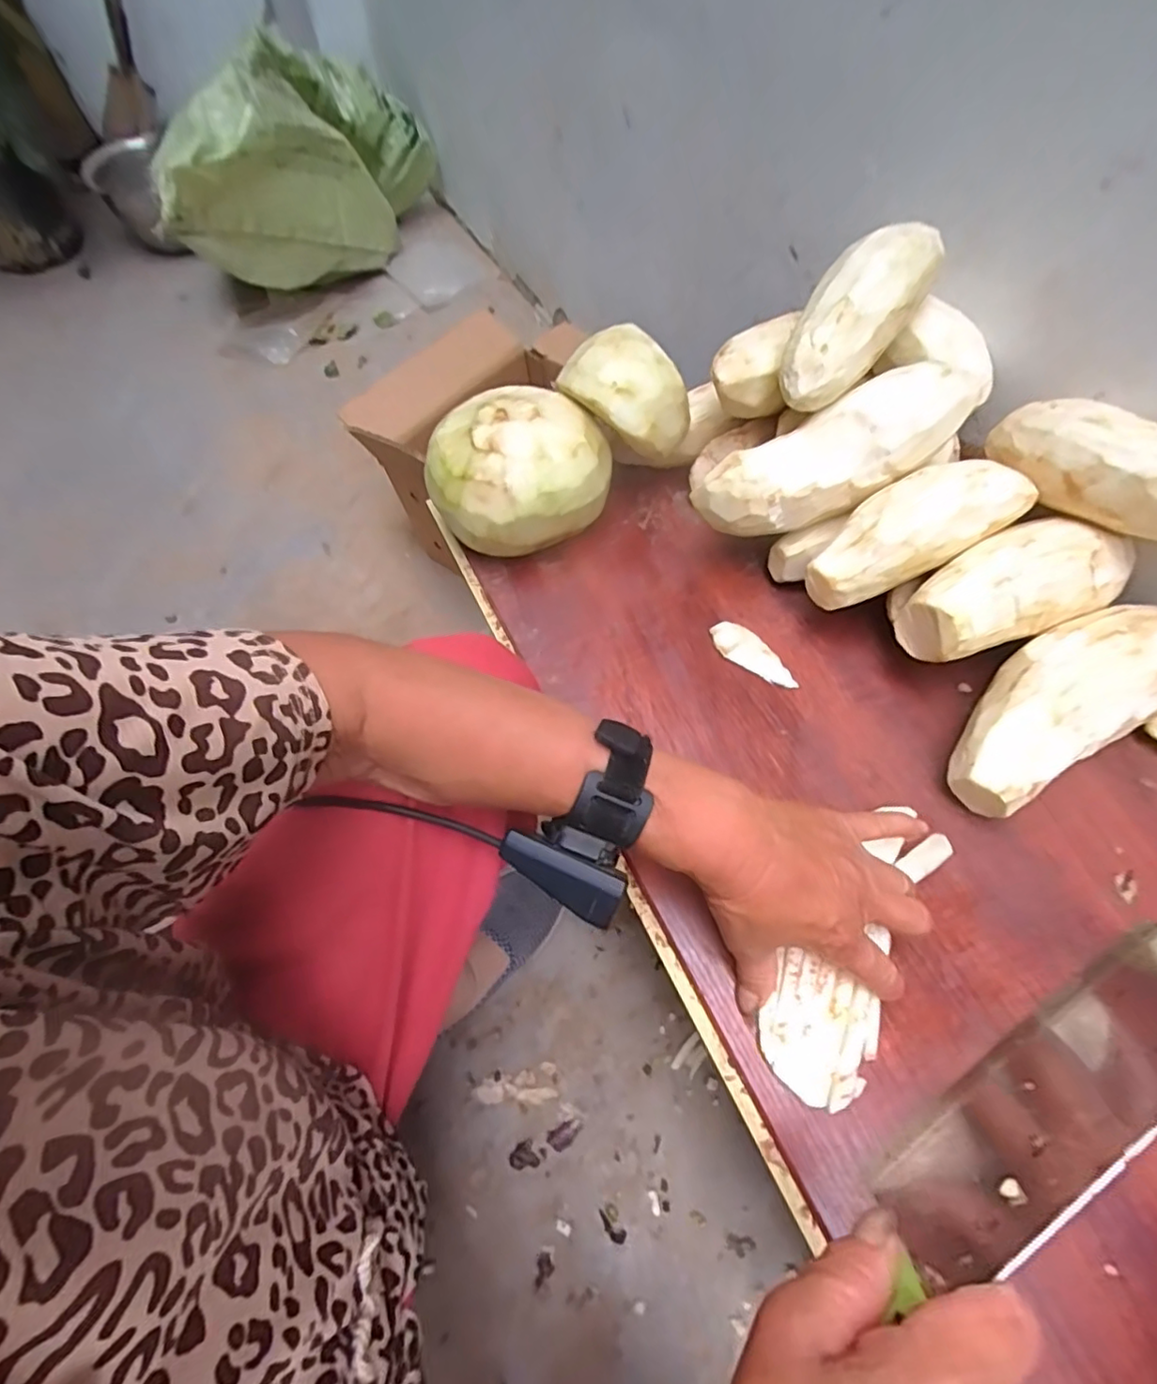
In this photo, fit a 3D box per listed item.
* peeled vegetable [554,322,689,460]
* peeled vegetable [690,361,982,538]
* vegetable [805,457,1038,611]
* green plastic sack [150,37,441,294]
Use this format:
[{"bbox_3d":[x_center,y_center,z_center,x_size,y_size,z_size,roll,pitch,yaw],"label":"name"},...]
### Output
[{"bbox_3d":[0.032,-0.233,0.483,0.093,0.072,0.069,31,65,19],"label":"peeled vegetable"},{"bbox_3d":[0.177,-0.164,0.430,0.192,0.059,0.056,-24,59,11],"label":"peeled vegetable"},{"bbox_3d":[0.224,-0.112,0.414,0.149,0.047,0.059,-30,60,13],"label":"vegetable"},{"bbox_3d":[-0.493,-0.894,1.062,0.435,0.299,0.223,-34,63,-17],"label":"green plastic sack"}]

